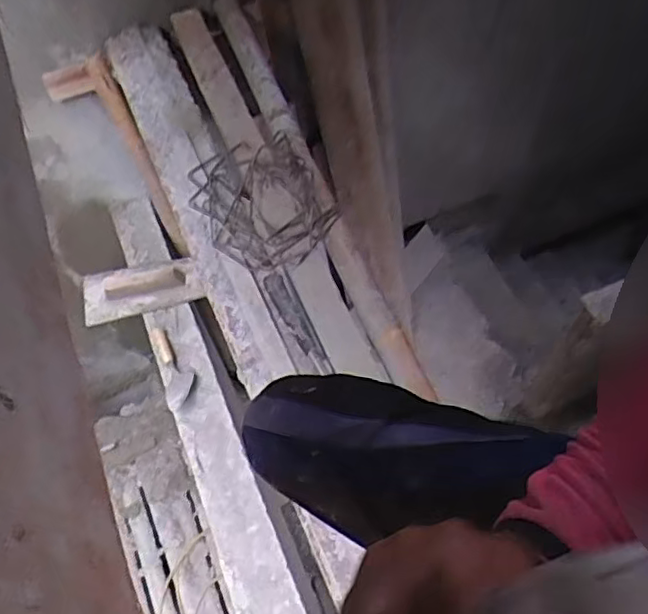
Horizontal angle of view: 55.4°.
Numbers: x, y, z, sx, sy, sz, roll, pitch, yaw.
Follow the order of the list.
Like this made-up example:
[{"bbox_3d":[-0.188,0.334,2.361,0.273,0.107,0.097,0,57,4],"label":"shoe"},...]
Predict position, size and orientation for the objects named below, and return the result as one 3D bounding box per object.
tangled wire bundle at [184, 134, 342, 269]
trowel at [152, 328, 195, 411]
[{"bbox_3d":[-0.119,-0.206,1.216,0.248,0.051,0.312,-29,62,-12],"label":"tangled wire bundle"},{"bbox_3d":[-0.400,0.153,1.650,0.084,0.042,0.250,-18,60,-6],"label":"trowel"}]

